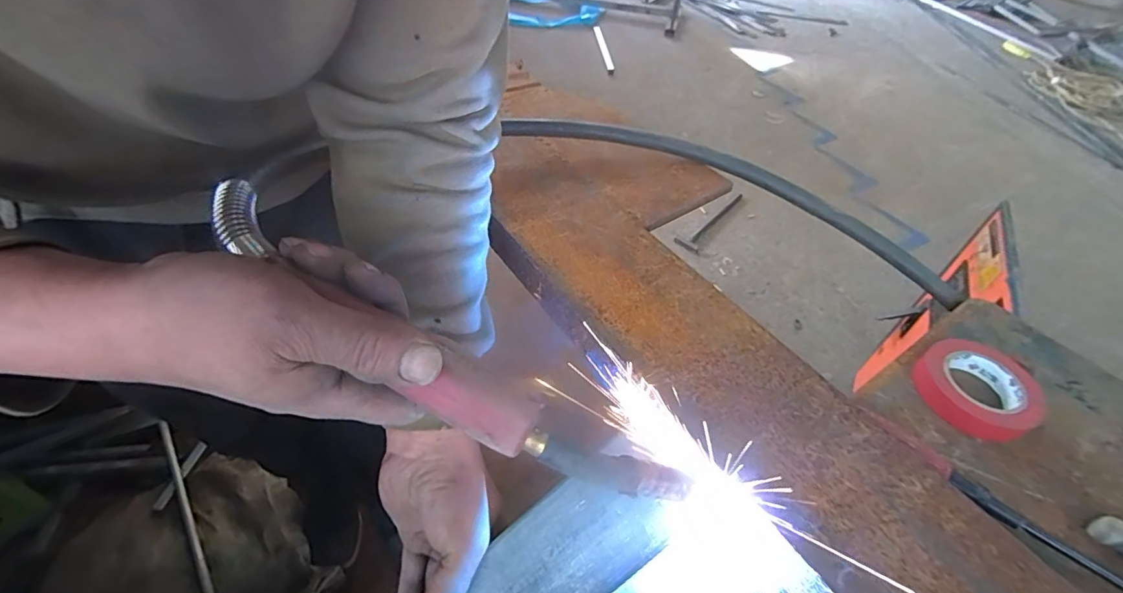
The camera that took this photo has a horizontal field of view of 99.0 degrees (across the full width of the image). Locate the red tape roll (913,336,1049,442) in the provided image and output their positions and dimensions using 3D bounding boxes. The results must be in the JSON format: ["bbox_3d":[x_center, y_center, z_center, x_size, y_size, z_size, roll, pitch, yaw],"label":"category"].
[{"bbox_3d":[0.300,0.067,0.349,0.071,0.022,0.073,2,48,-3],"label":"red tape roll"}]

